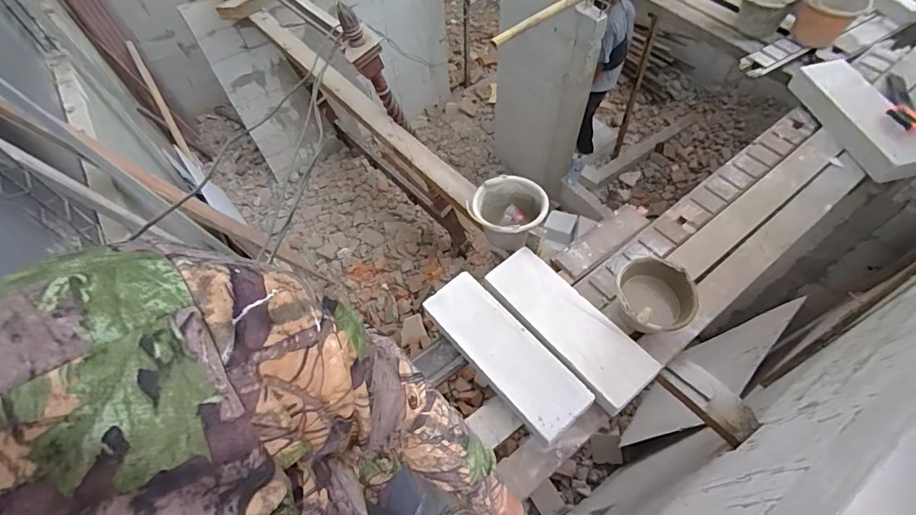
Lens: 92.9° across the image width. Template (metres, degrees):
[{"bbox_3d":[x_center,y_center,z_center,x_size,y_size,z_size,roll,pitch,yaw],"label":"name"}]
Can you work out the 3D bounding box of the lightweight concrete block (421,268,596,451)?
[{"bbox_3d":[0.143,0.301,1.423,0.199,0.101,0.595,-36,63,-16],"label":"lightweight concrete block"}]

